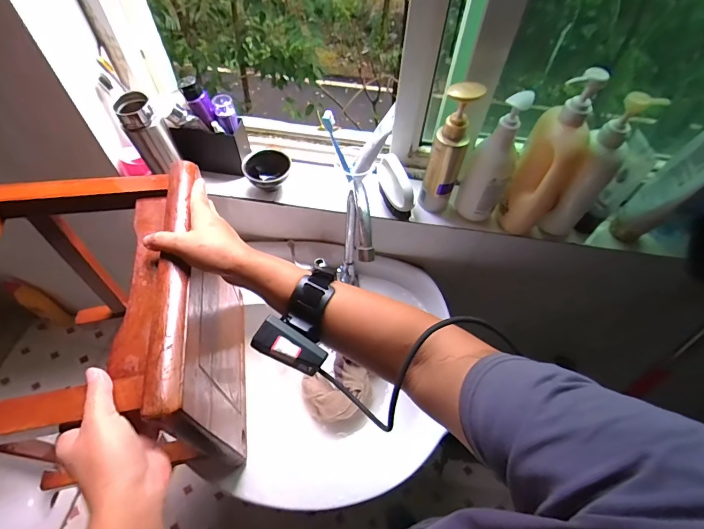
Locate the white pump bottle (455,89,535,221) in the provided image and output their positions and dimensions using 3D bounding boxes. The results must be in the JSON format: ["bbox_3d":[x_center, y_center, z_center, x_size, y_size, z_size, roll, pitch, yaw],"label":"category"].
[{"bbox_3d":[0.221,-0.159,0.598,0.070,0.221,0.044,26,60,15],"label":"white pump bottle"}]

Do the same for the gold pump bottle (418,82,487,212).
[{"bbox_3d":[0.155,-0.177,0.611,0.051,0.223,0.041,24,59,14],"label":"gold pump bottle"}]

